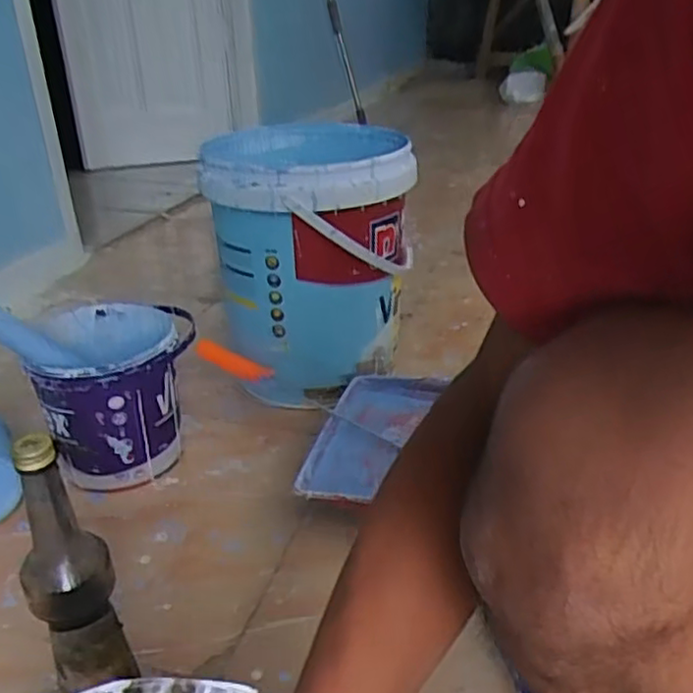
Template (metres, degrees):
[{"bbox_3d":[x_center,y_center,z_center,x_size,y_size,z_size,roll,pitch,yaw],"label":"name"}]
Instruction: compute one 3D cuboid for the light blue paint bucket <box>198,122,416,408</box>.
[{"bbox_3d":[-0.054,-0.142,1.062,0.283,0.332,0.320,-3,27,-3],"label":"light blue paint bucket"}]

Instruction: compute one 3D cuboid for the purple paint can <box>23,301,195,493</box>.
[{"bbox_3d":[-0.300,0.067,0.908,0.180,0.187,0.189,-5,27,-7],"label":"purple paint can"}]

